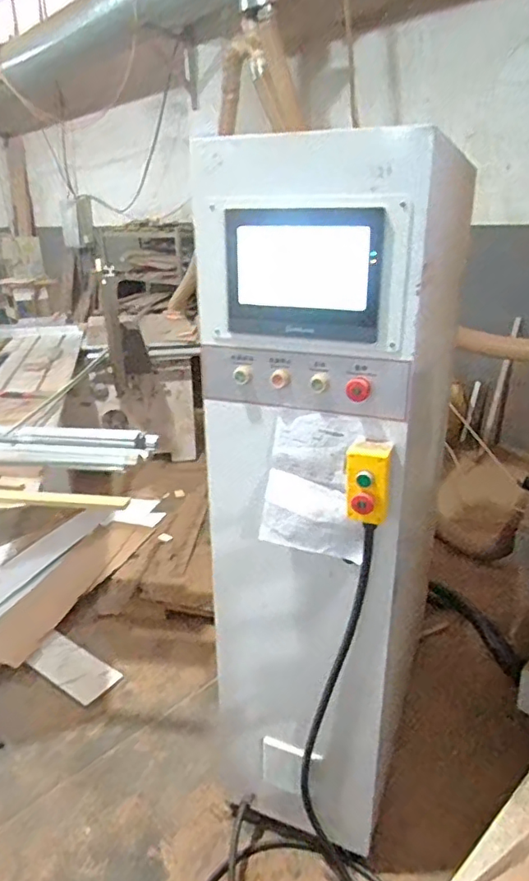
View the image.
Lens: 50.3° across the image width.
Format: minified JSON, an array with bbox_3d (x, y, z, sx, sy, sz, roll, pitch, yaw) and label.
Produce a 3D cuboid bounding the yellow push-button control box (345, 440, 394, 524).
[{"bbox_3d":[0.183,0.076,0.995,0.077,0.134,0.065,5,22,14],"label":"yellow push-button control box"}]

